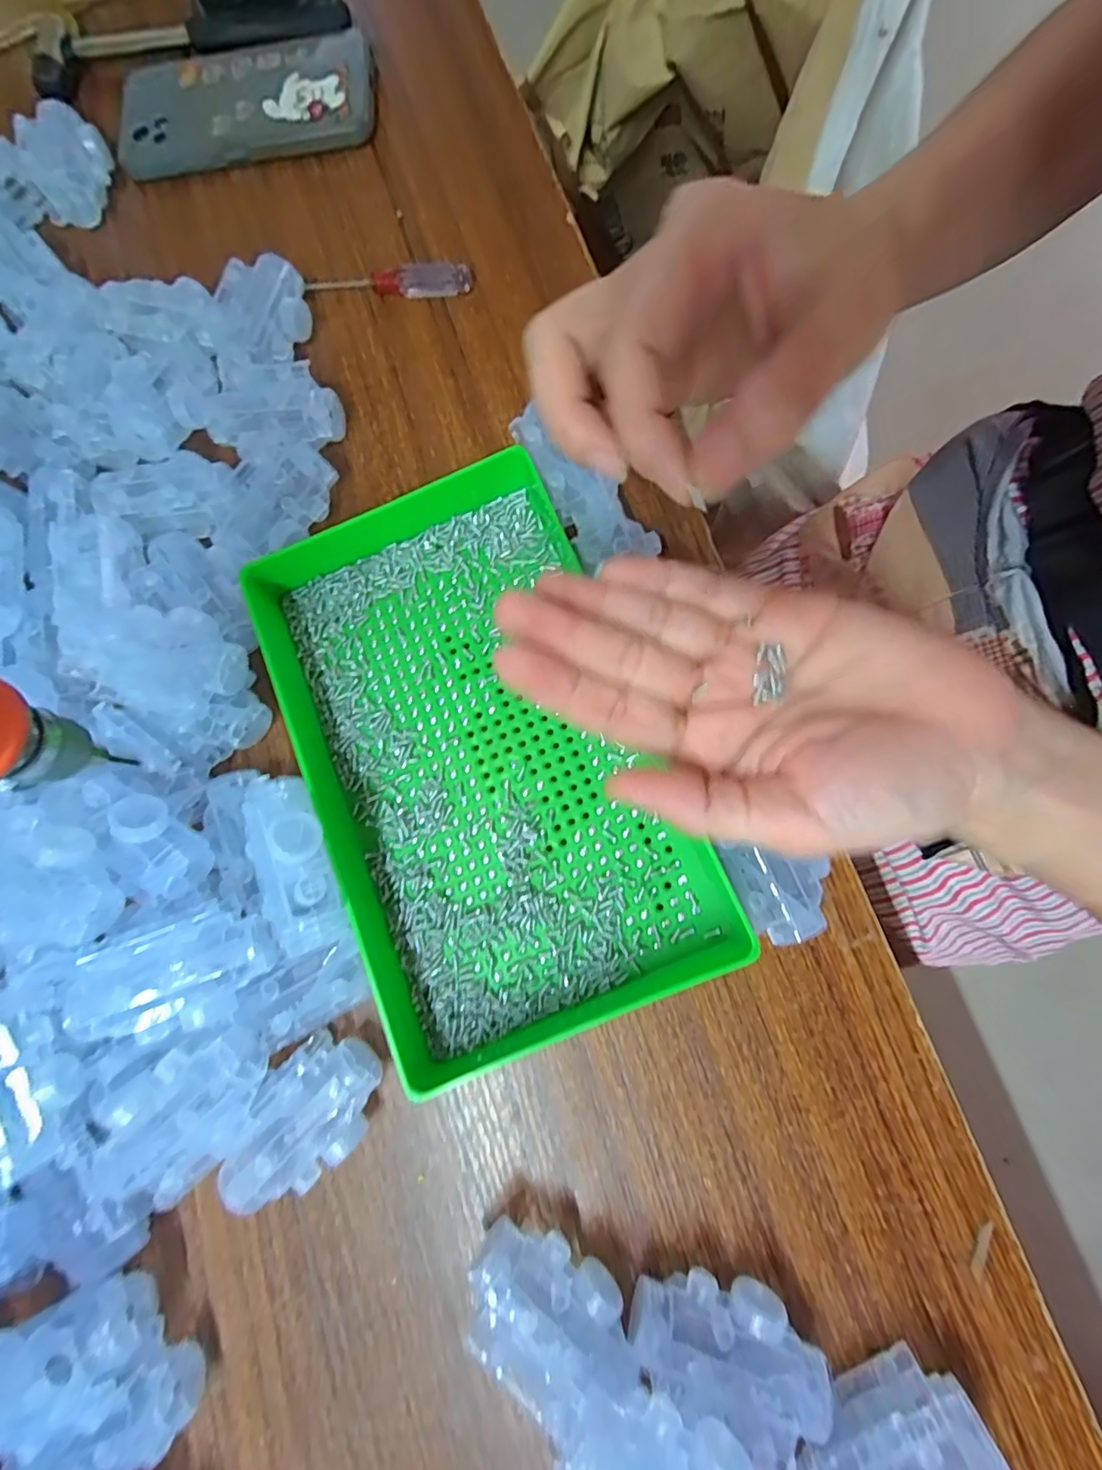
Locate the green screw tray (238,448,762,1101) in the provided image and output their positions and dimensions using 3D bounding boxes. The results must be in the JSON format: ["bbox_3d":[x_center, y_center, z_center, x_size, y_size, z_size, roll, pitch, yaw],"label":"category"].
[{"bbox_3d":[-0.035,0.006,0.246,0.156,0.030,0.242,-23,79,0],"label":"green screw tray"}]

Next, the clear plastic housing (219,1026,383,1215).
[{"bbox_3d":[-0.109,0.167,0.239,0.071,0.028,0.046,-42,79,-3],"label":"clear plastic housing"}]

